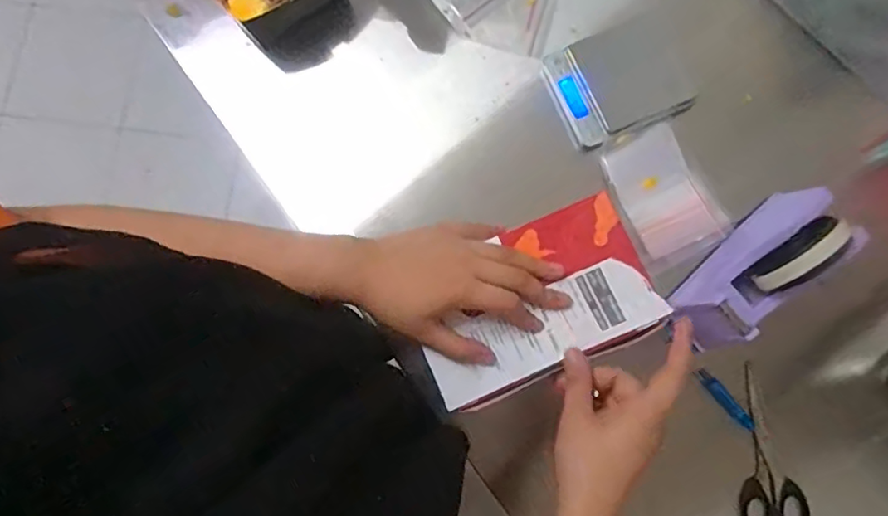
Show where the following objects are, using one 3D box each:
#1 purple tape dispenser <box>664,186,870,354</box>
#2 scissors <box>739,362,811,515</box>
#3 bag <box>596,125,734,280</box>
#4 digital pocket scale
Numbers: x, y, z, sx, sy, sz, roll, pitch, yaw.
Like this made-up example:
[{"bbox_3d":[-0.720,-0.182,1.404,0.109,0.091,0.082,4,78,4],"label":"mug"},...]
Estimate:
[{"bbox_3d":[0.270,0.011,0.501,0.162,0.091,0.065,-40,82,-6],"label":"purple tape dispenser"},{"bbox_3d":[0.298,0.176,0.531,0.052,0.027,0.151,1,80,1],"label":"scissors"},{"bbox_3d":[0.210,-0.061,0.565,0.080,0.013,0.131,-27,81,-4],"label":"bag"},{"bbox_3d":[0.176,-0.179,0.588,0.134,0.022,0.111,-24,80,-3],"label":"digital pocket scale"}]

